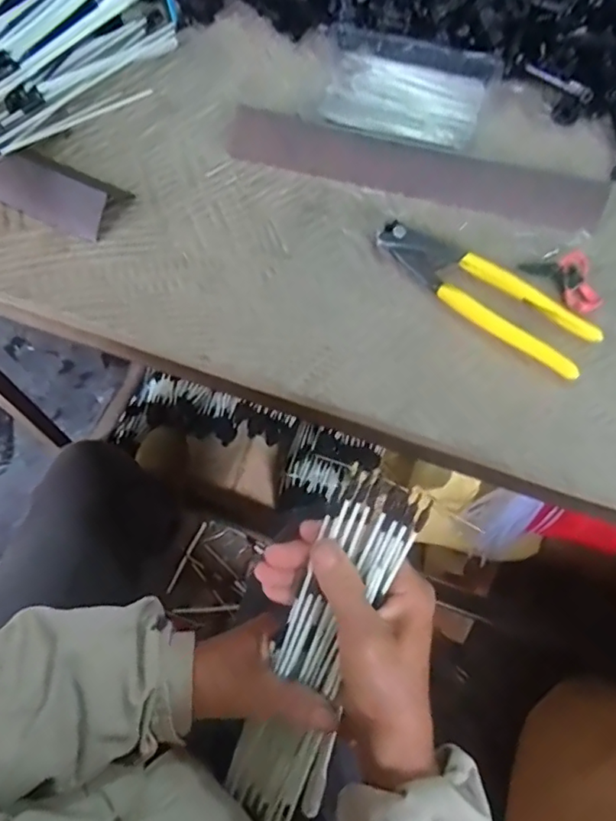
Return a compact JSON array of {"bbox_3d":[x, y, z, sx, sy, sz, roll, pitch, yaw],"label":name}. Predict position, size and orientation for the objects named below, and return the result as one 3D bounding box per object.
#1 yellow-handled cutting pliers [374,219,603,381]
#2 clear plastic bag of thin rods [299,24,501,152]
[{"bbox_3d":[0.119,-0.082,0.383,0.159,0.013,0.049,34,69,12],"label":"yellow-handled cutting pliers"},{"bbox_3d":[0.078,-0.261,0.457,0.139,0.018,0.105,10,66,2],"label":"clear plastic bag of thin rods"}]

